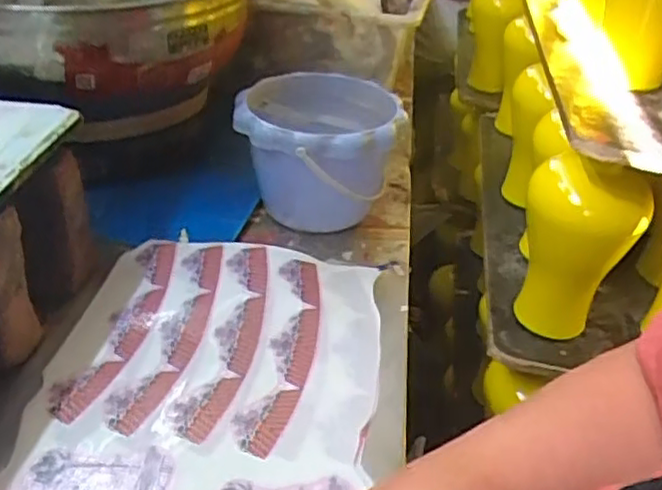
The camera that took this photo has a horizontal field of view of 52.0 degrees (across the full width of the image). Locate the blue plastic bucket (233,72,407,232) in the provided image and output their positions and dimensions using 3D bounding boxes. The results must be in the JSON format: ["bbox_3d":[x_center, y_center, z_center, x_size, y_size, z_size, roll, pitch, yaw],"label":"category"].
[{"bbox_3d":[-0.012,-0.085,0.656,0.146,0.115,0.168,3,35,-3],"label":"blue plastic bucket"}]

